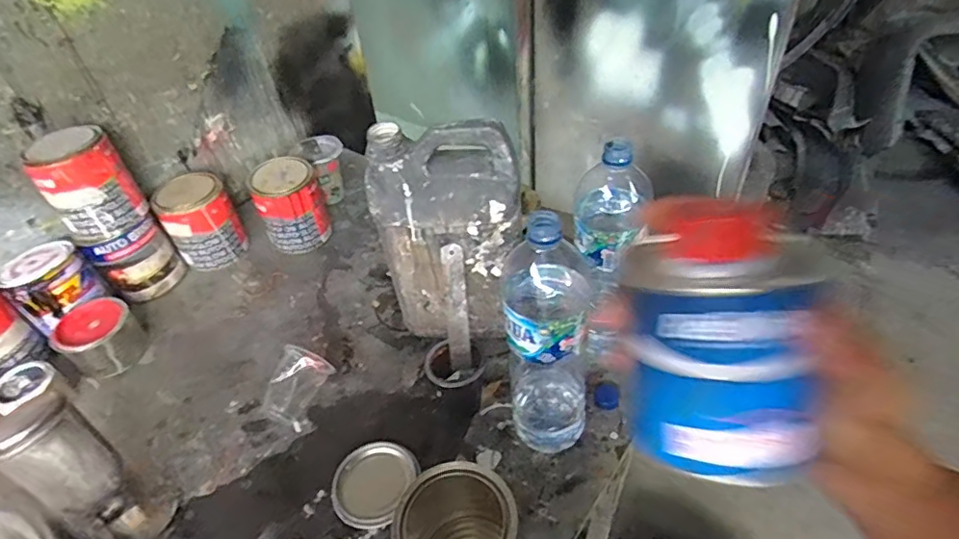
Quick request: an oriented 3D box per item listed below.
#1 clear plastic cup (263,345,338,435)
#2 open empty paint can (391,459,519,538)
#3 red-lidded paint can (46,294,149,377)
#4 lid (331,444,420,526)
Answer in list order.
[{"bbox_3d":[-0.246,0.151,0.720,0.066,0.066,0.088,12,46,19],"label":"clear plastic cup"},{"bbox_3d":[-0.018,0.265,0.519,0.106,0.131,0.103,-3,43,3],"label":"open empty paint can"},{"bbox_3d":[-0.558,0.094,0.793,0.100,0.080,0.099,-3,43,3],"label":"red-lidded paint can"},{"bbox_3d":[-0.129,0.252,0.645,0.089,0.011,0.100,15,47,21],"label":"lid"}]

